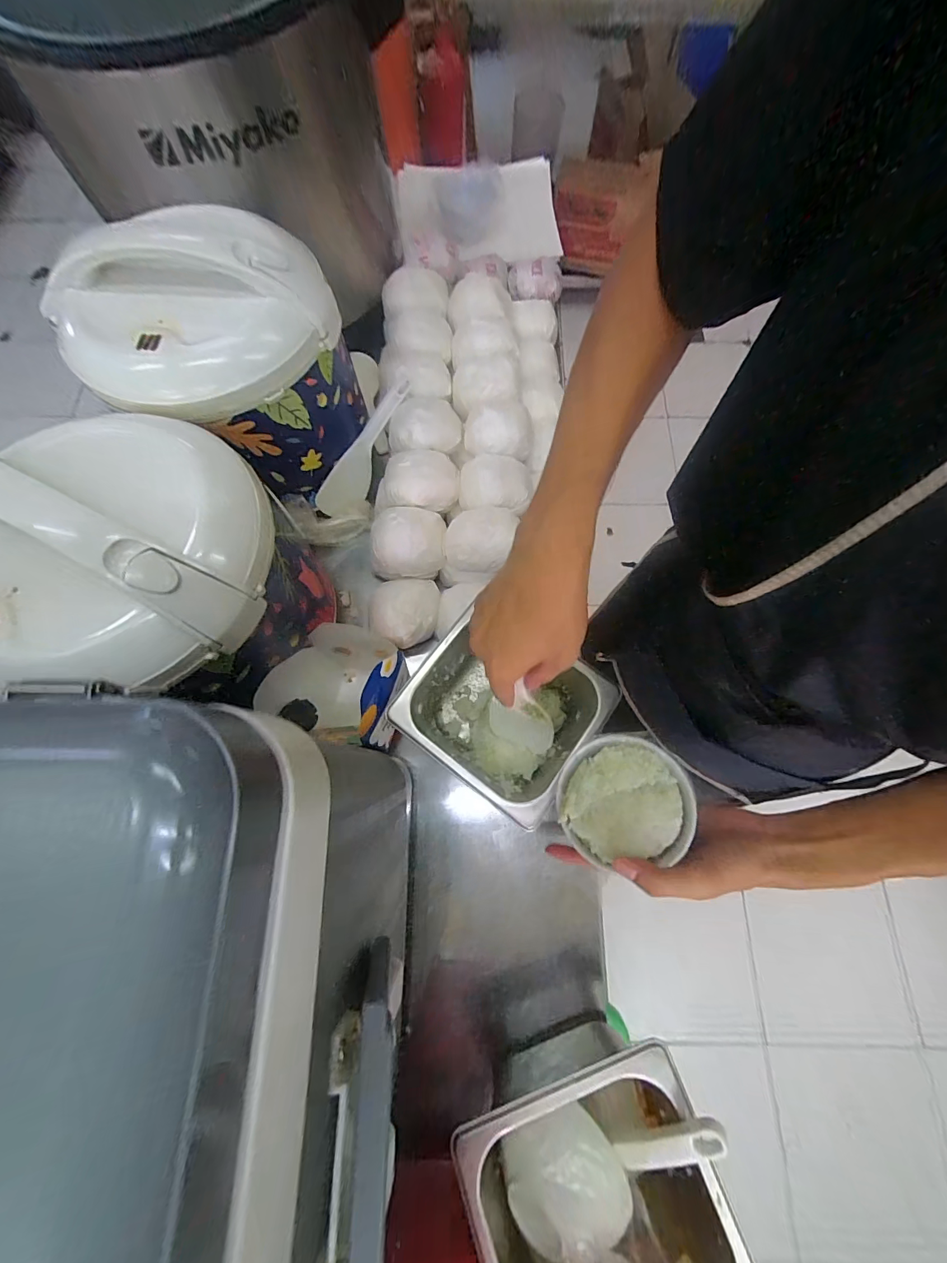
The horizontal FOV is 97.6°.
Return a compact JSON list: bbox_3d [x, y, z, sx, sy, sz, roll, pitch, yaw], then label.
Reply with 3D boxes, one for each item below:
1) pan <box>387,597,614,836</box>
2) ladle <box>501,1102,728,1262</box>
[{"bbox_3d":[0.027,0.081,0.432,0.164,0.106,0.149,36,76,11],"label":"pan"},{"bbox_3d":[0.096,0.375,0.293,0.155,0.045,0.084,-23,74,-7],"label":"ladle"}]

